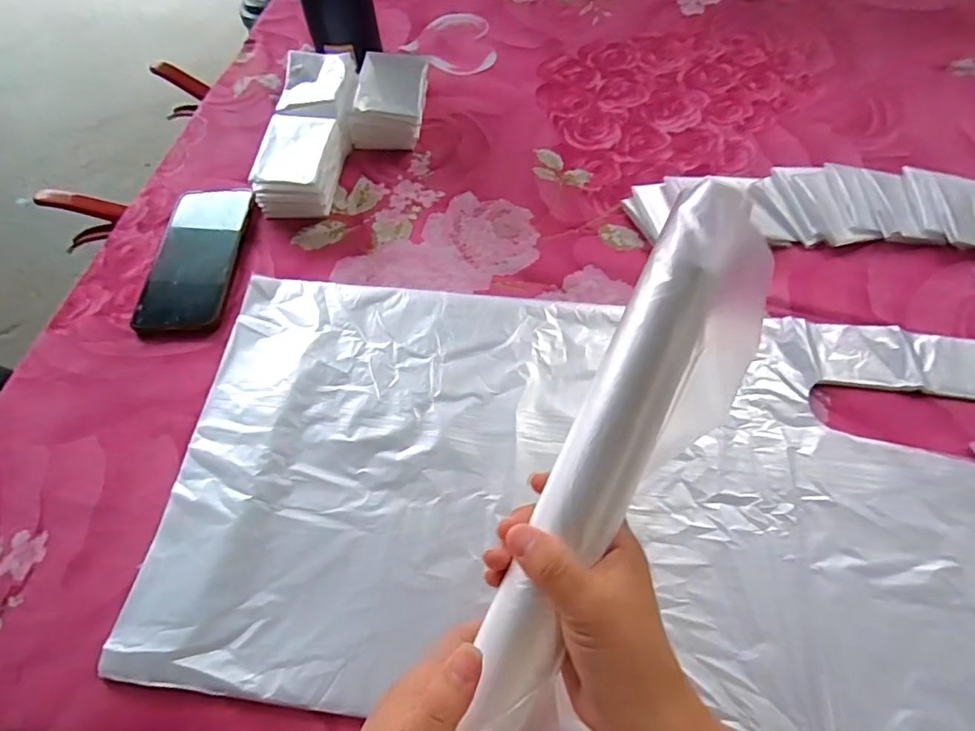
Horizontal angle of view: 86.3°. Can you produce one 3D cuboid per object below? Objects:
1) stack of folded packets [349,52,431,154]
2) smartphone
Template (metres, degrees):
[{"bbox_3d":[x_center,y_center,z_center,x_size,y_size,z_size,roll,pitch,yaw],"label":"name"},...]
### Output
[{"bbox_3d":[-0.100,-0.272,0.539,0.073,0.055,0.089,4,62,5],"label":"stack of folded packets"},{"bbox_3d":[-0.267,-0.099,0.476,0.078,0.013,0.157,0,62,3],"label":"smartphone"}]

